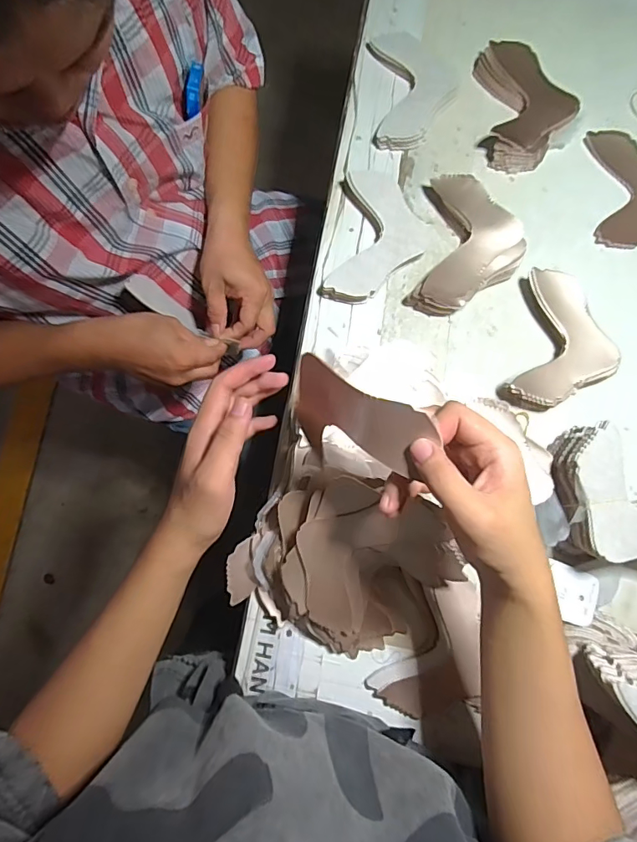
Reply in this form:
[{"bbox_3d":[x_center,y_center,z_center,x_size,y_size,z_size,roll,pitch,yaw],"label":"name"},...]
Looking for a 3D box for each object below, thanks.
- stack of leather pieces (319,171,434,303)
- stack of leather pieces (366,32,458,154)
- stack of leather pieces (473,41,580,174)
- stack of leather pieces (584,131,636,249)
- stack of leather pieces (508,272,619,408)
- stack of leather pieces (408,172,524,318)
[{"bbox_3d":[0.073,-0.209,0.544,0.107,0.034,0.153,11,80,2],"label":"stack of leather pieces"},{"bbox_3d":[0.125,-0.420,0.595,0.107,0.019,0.158,0,80,0],"label":"stack of leather pieces"},{"bbox_3d":[0.258,-0.392,0.581,0.109,0.031,0.165,-1,80,-1],"label":"stack of leather pieces"},{"bbox_3d":[0.388,-0.286,0.575,0.103,0.007,0.159,1,80,0],"label":"stack of leather pieces"},{"bbox_3d":[0.276,-0.084,0.527,0.110,0.038,0.150,15,80,2],"label":"stack of leather pieces"},{"bbox_3d":[0.176,-0.197,0.544,0.108,0.038,0.163,14,80,2],"label":"stack of leather pieces"}]

